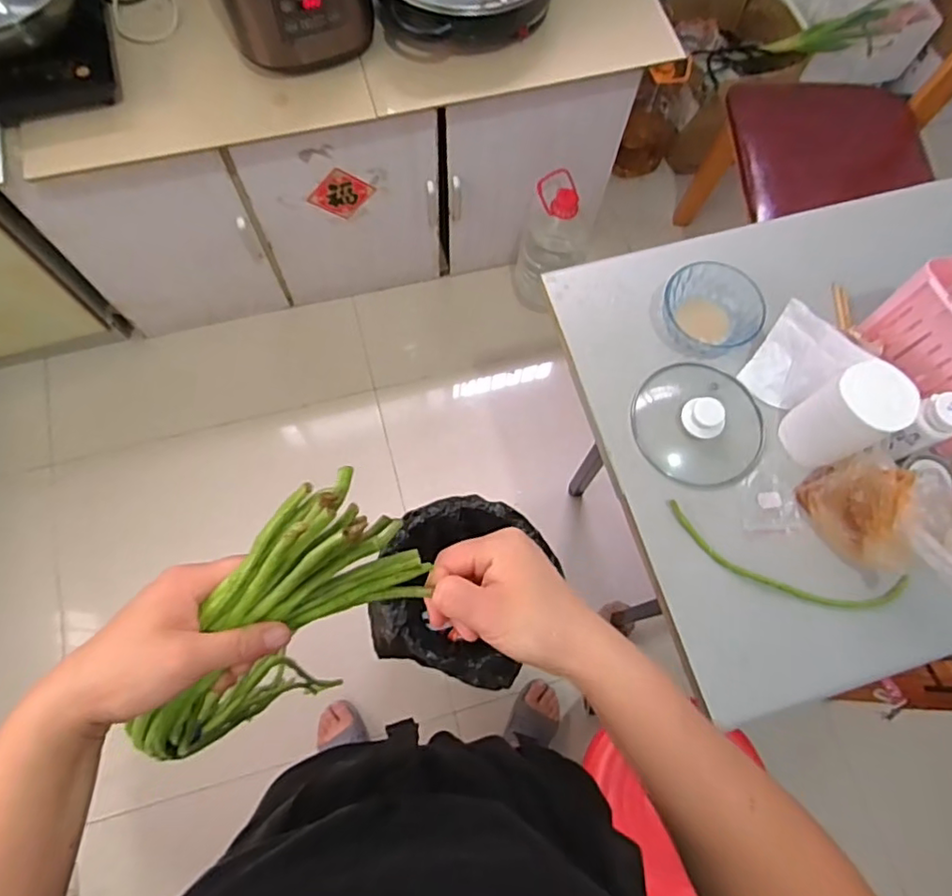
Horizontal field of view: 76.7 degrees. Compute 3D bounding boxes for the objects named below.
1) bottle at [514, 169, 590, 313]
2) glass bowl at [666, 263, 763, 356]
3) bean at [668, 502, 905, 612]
[{"bbox_3d":[0.192,-0.525,1.557,0.158,0.360,0.195,34,74,9],"label":"bottle"},{"bbox_3d":[0.296,-0.176,0.780,0.116,0.051,0.121,1,71,-2],"label":"glass bowl"},{"bbox_3d":[0.350,0.132,0.685,0.273,0.013,0.060,18,72,4],"label":"bean"}]

